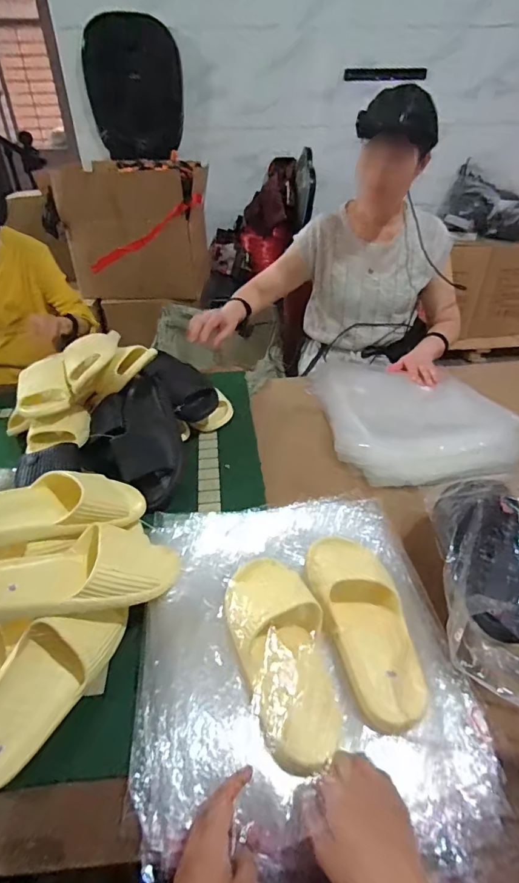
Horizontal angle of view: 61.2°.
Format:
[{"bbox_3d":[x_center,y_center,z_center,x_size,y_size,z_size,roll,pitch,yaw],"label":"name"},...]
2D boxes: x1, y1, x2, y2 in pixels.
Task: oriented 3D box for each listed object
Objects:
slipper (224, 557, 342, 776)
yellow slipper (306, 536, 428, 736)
[{"bbox_3d":[0.024,0.235,0.505,0.104,0.060,0.235,-9,42,-10],"label":"slipper"},{"bbox_3d":[0.132,0.225,0.558,0.101,0.056,0.243,-9,50,-11],"label":"yellow slipper"}]

